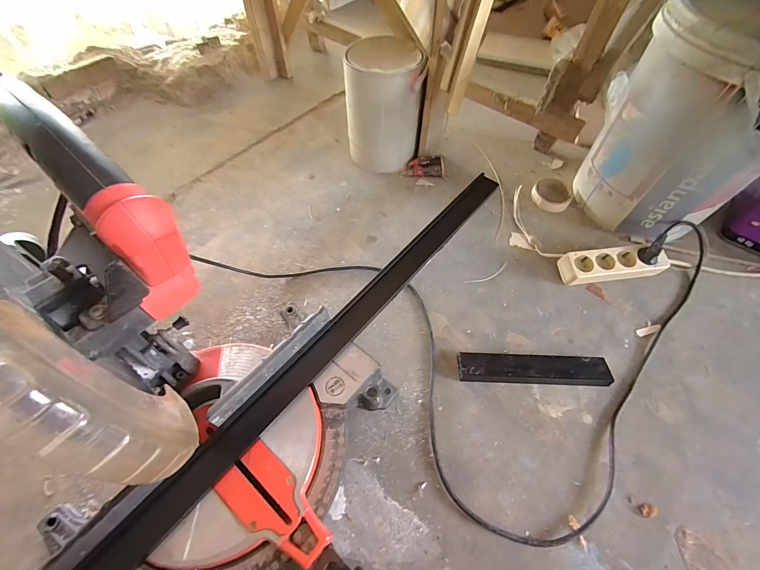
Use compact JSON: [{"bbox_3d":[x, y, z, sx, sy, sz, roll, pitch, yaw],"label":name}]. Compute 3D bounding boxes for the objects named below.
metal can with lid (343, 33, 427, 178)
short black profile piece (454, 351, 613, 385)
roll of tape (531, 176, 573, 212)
[{"bbox_3d":[0.010,-0.401,0.781,0.164,0.231,0.151,0,59,-1],"label":"metal can with lid"},{"bbox_3d":[0.263,0.145,0.583,0.254,0.020,0.050,2,59,0],"label":"short black profile piece"},{"bbox_3d":[0.411,-0.218,0.805,0.087,0.027,0.090,0,59,-1],"label":"roll of tape"}]

